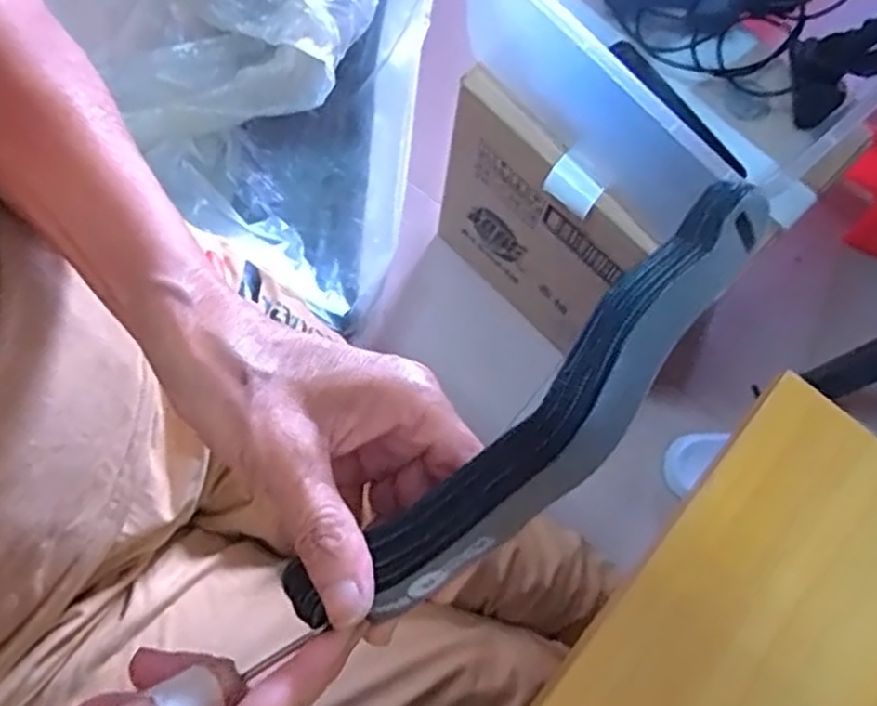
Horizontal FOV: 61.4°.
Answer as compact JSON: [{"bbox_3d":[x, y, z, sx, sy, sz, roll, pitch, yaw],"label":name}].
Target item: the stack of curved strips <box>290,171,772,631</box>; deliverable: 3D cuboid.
[{"bbox_3d":[0.030,0.022,0.224,0.038,0.022,0.180,44,90,12],"label":"stack of curved strips"}]

